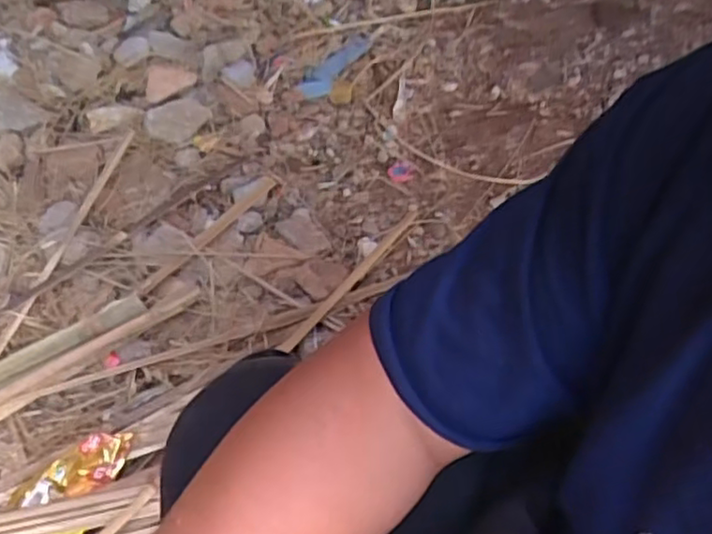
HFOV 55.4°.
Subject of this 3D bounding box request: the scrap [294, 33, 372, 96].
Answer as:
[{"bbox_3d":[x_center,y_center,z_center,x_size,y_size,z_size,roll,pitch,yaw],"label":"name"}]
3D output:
[{"bbox_3d":[-0.038,-0.351,1.189,0.042,0.020,0.186,28,62,19],"label":"scrap"}]

